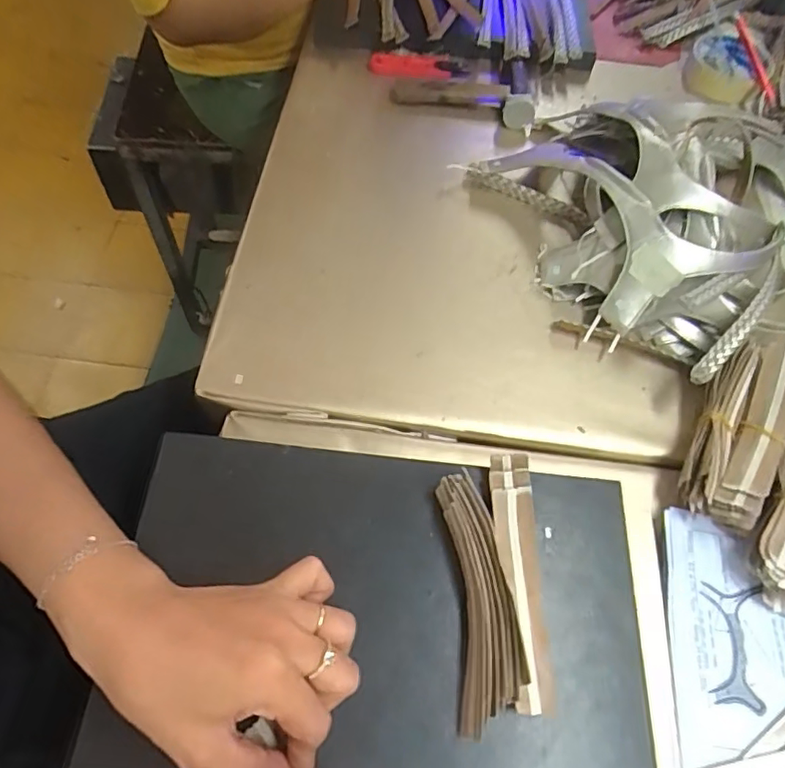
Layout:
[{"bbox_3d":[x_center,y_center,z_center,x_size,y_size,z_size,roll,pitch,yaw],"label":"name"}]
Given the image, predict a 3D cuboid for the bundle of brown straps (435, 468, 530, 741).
[{"bbox_3d":[0.050,0.120,0.317,0.032,0.031,0.134,-1,62,-5],"label":"bundle of brown straps"}]

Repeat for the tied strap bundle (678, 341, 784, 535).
[{"bbox_3d":[0.245,0.032,0.390,0.059,0.052,0.135,28,64,10],"label":"tied strap bundle"}]

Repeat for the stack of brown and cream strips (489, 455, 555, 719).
[{"bbox_3d":[0.076,0.113,0.331,0.025,0.020,0.142,1,62,-4],"label":"stack of brown and cream strips"}]

